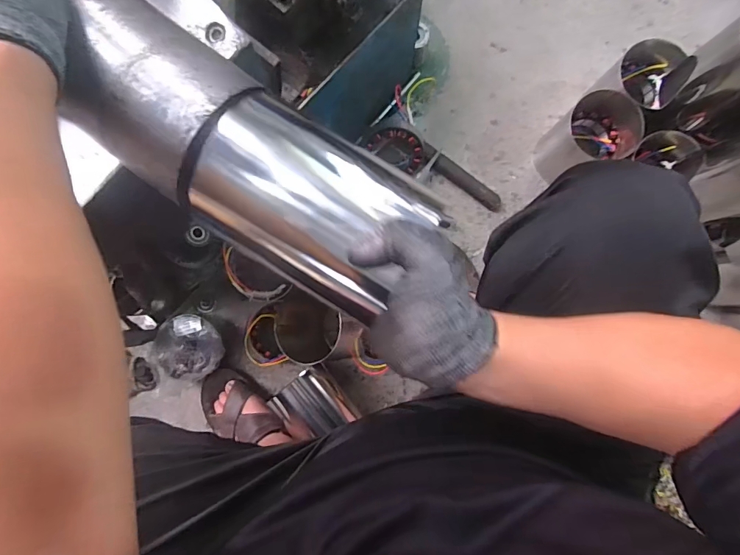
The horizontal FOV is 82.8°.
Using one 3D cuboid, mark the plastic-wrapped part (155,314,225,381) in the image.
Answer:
[{"bbox_3d":[-0.341,0.133,0.804,0.112,0.050,0.122,0,87,0],"label":"plastic-wrapped part"}]

